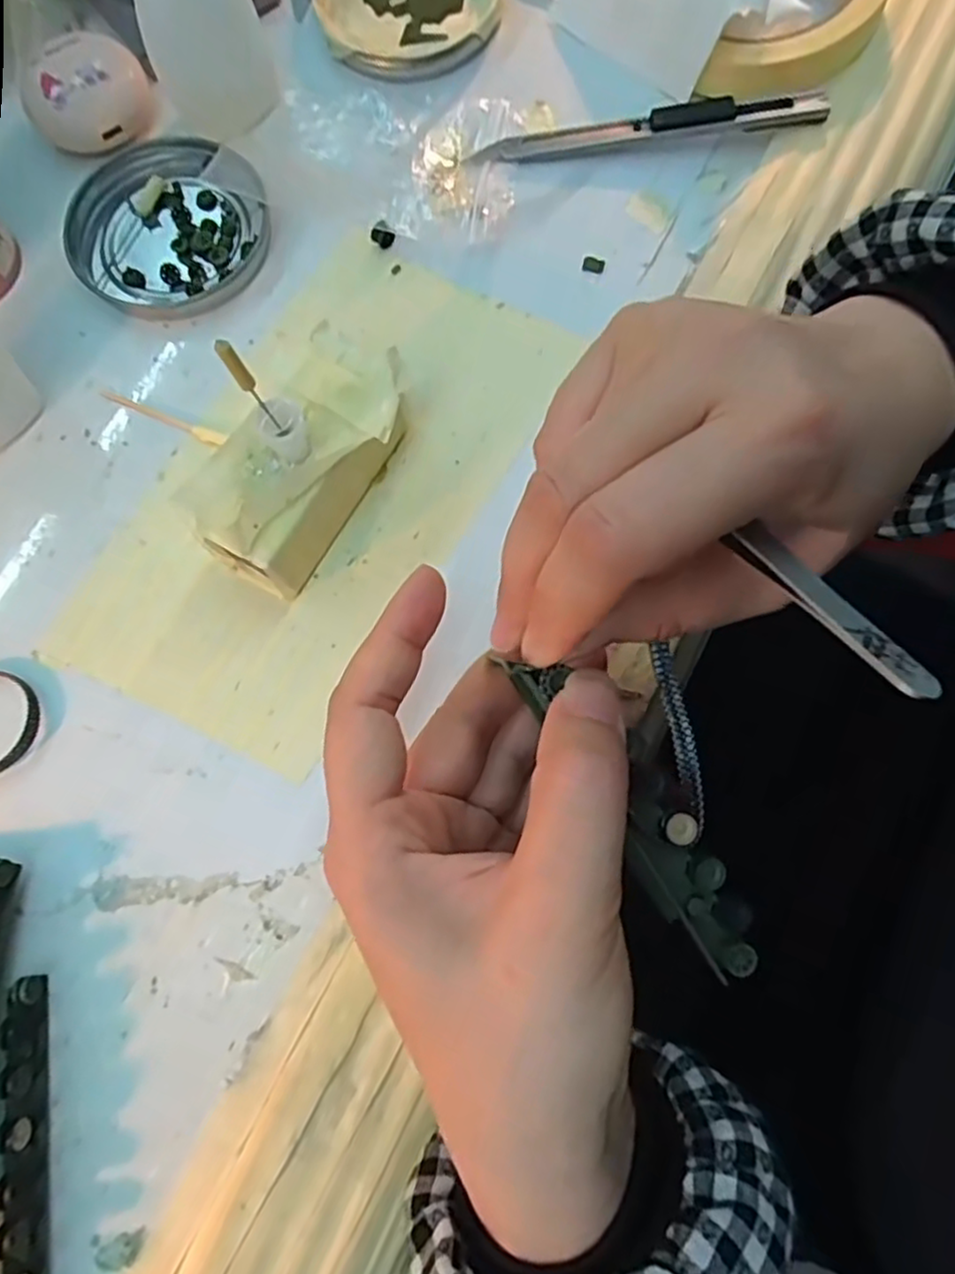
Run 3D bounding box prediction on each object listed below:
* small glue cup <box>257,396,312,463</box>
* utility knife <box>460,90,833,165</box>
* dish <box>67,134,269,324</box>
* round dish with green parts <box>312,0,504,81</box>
[{"bbox_3d":[-0.059,-0.063,0.215,0.013,0.017,0.013,0,76,1],"label":"small glue cup"},{"bbox_3d":[0.067,-0.204,0.279,0.137,0.014,0.012,-3,76,1],"label":"utility knife"},{"bbox_3d":[-0.125,-0.165,0.280,0.080,0.010,0.075,0,76,1],"label":"dish"},{"bbox_3d":[-0.030,-0.279,0.303,0.079,0.010,0.080,0,76,1],"label":"round dish with green parts"}]

